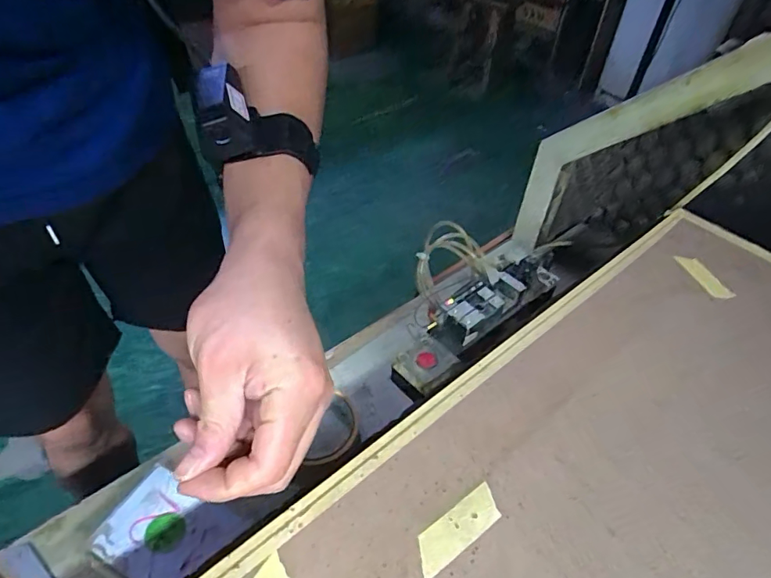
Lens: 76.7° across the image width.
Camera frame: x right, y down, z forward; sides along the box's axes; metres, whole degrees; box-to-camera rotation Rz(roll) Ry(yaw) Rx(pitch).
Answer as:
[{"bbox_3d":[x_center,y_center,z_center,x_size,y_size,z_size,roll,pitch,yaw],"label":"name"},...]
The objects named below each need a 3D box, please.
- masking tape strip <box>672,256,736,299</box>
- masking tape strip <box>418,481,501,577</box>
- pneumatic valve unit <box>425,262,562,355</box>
[{"bbox_3d":[0.285,-0.013,0.437,0.015,0.006,0.056,-9,46,-14],"label":"masking tape strip"},{"bbox_3d":[0.040,0.132,0.269,0.059,0.004,0.019,-26,53,-28],"label":"masking tape strip"},{"bbox_3d":[0.099,0.006,0.444,0.138,0.031,0.042,-29,54,-30],"label":"pneumatic valve unit"}]

